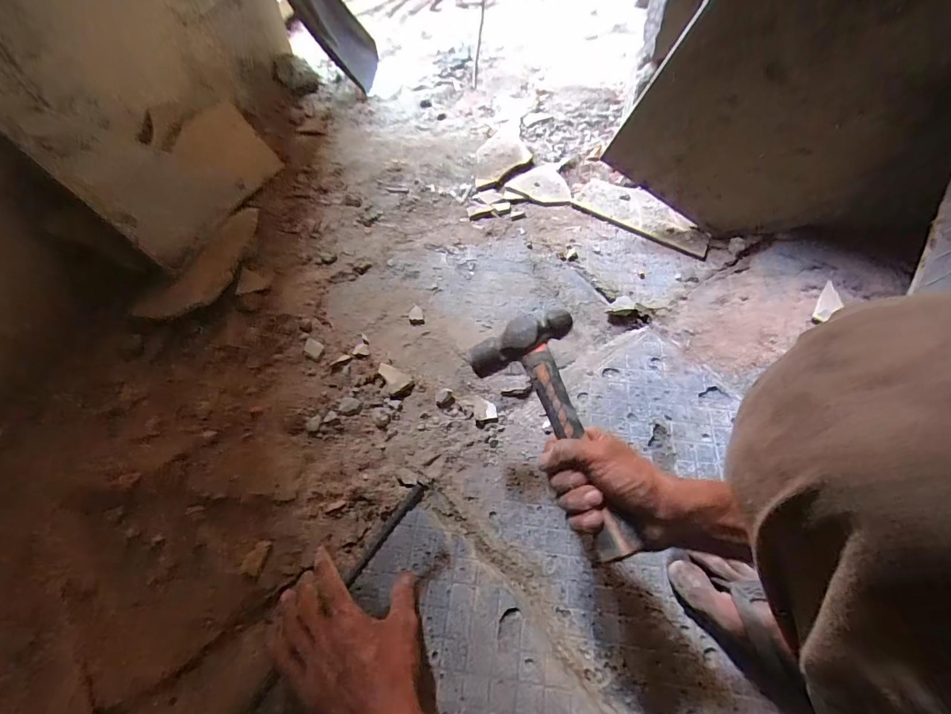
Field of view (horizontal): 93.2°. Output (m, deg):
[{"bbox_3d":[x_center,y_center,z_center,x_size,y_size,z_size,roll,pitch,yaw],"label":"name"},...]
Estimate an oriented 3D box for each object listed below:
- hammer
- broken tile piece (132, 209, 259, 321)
[{"bbox_3d":[0.073,0.067,0.433,0.107,0.051,0.249,-12,54,-8],"label":"hammer"},{"bbox_3d":[-0.426,-0.153,0.752,0.083,0.049,0.269,19,57,13],"label":"broken tile piece"}]

